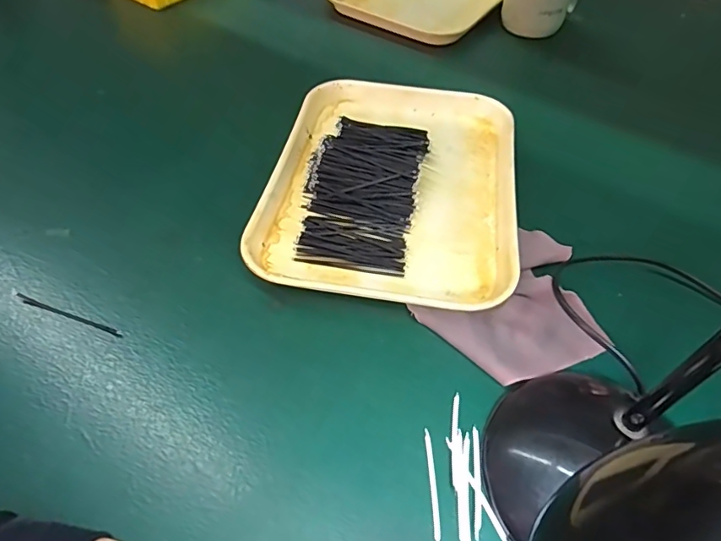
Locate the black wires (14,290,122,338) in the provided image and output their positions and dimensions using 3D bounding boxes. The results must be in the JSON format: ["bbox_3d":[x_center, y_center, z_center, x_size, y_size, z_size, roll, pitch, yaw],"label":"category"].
[{"bbox_3d":[-0.229,0.034,0.381,0.102,0.004,0.006,18,54,10],"label":"black wires"}]

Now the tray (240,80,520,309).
[{"bbox_3d":[0.033,-0.096,0.475,0.221,0.024,0.301,8,53,5],"label":"tray"}]

